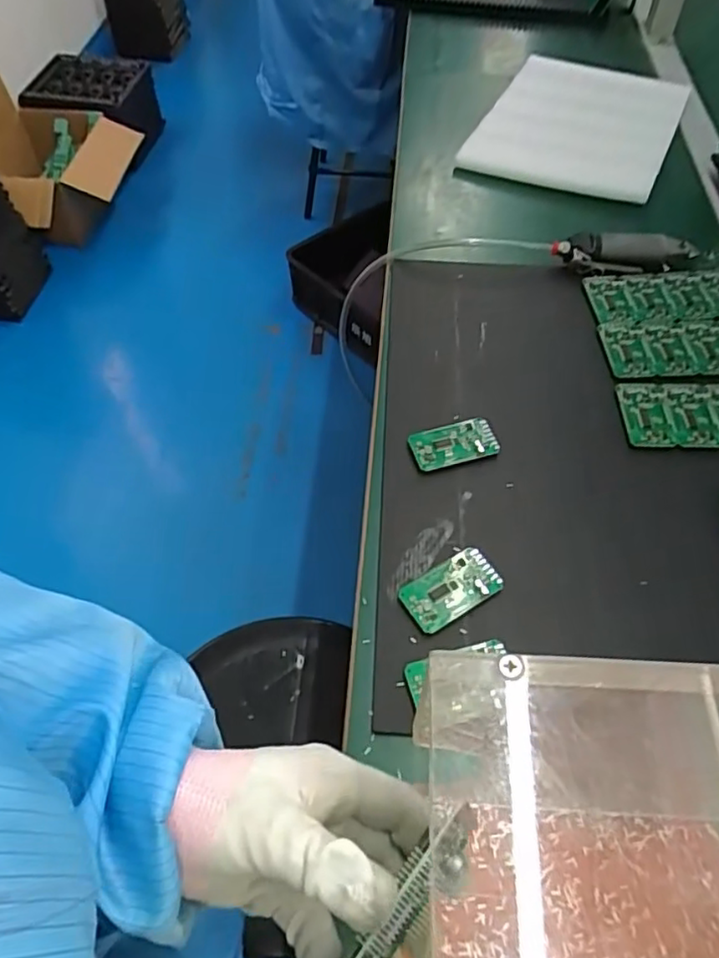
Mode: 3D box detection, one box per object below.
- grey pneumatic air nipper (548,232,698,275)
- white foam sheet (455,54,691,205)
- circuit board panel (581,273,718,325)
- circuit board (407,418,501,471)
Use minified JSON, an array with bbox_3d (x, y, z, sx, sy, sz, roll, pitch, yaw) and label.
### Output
[{"bbox_3d":[0.297,-0.253,0.698,0.154,0.031,0.042,-6,55,-4],"label":"grey pneumatic air nipper"},{"bbox_3d":[0.315,-0.511,0.899,0.244,0.027,0.362,20,57,16],"label":"white foam sheet"},{"bbox_3d":[0.331,-0.194,0.676,0.169,0.005,0.077,-2,55,-1],"label":"circuit board panel"},{"bbox_3d":[0.082,-0.032,0.554,0.073,0.009,0.039,-12,59,-3],"label":"circuit board"}]

